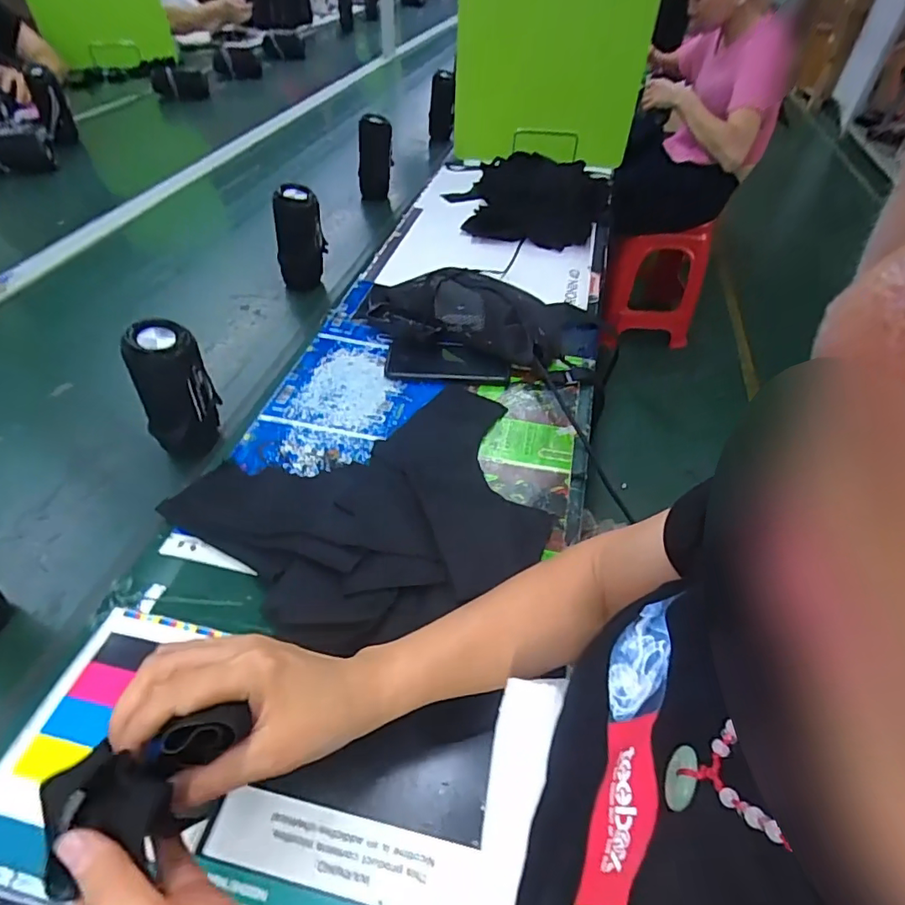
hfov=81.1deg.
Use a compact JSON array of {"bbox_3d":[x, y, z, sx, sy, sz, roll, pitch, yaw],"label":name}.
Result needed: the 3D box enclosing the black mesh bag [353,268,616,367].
[{"bbox_3d":[0.034,-0.200,0.758,0.359,0.061,0.161,7,47,6],"label":"black mesh bag"}]

